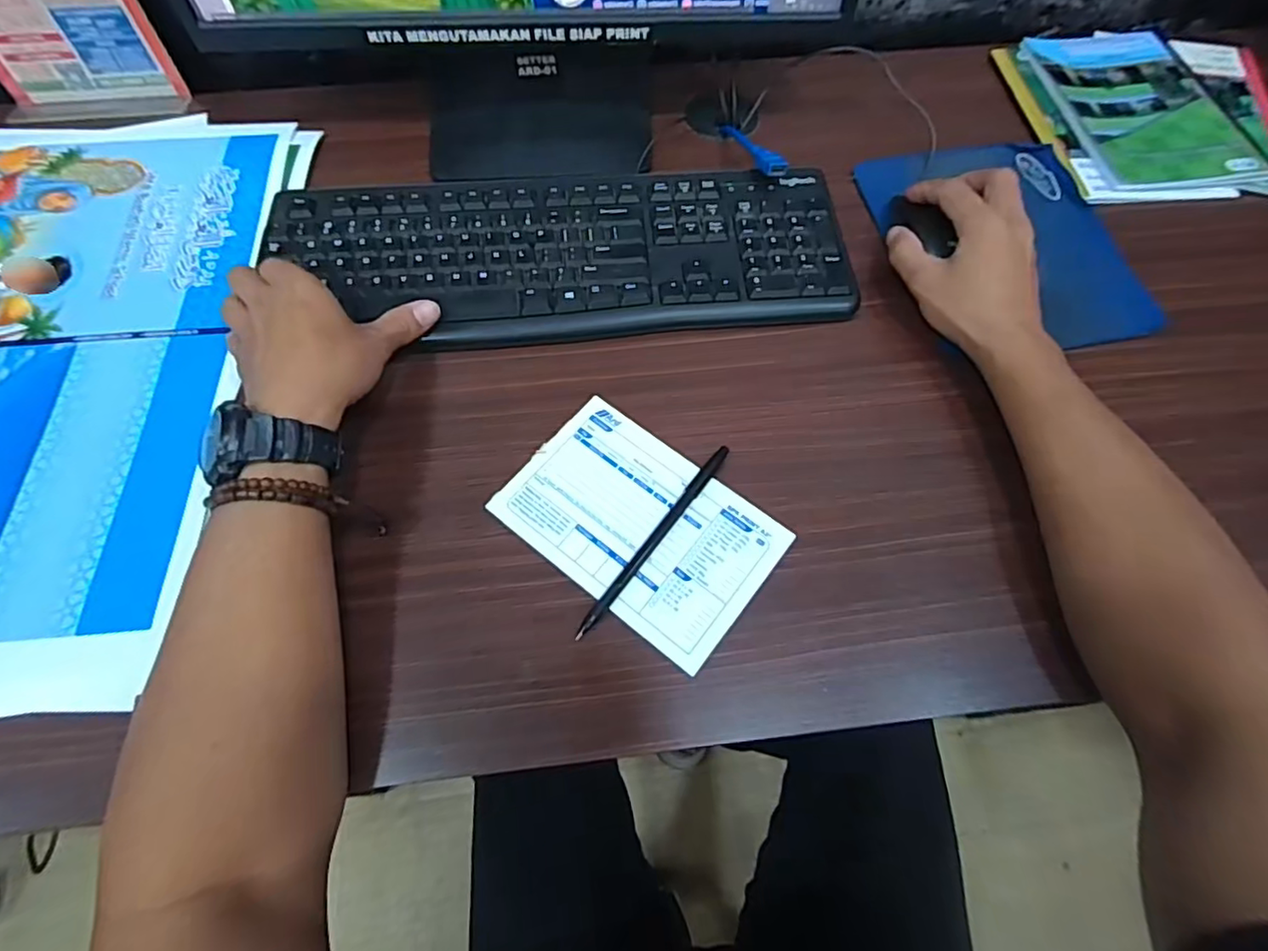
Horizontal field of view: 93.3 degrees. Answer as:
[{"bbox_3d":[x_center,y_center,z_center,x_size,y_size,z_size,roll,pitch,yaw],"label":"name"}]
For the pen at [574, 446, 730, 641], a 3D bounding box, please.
[{"bbox_3d":[0.015,0.038,0.367,0.011,0.006,0.148,34,69,14],"label":"pen"}]

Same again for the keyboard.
[{"bbox_3d":[-0.054,-0.169,0.456,0.421,0.019,0.154,1,65,-1],"label":"keyboard"}]

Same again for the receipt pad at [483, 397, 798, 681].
[{"bbox_3d":[0.004,0.029,0.374,0.161,0.004,0.106,36,70,15],"label":"receipt pad"}]

